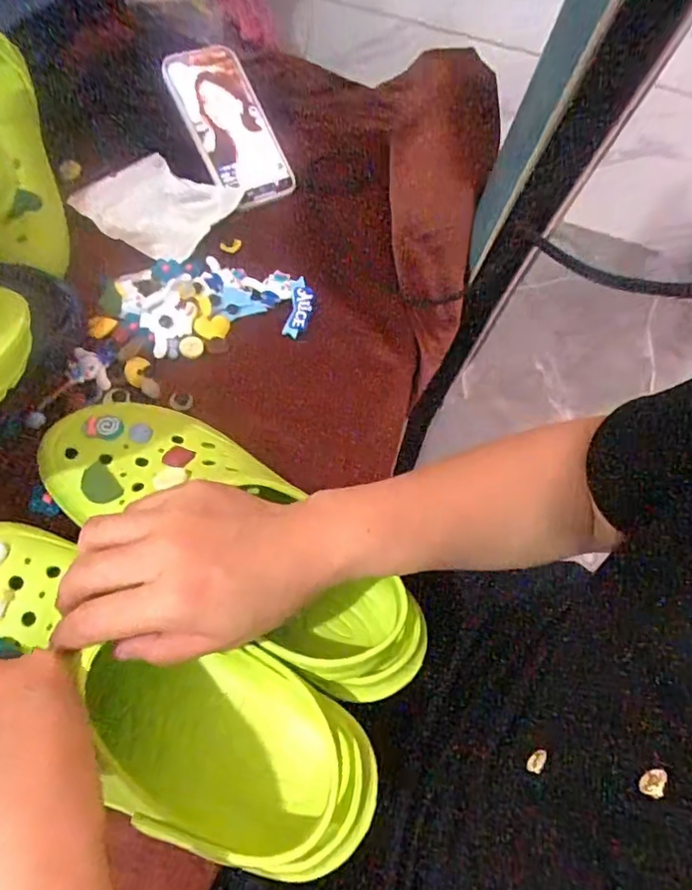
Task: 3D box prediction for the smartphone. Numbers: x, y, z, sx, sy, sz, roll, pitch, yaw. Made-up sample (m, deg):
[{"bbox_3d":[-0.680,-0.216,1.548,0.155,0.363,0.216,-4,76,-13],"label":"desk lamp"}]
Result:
[{"bbox_3d":[-0.119,-0.329,0.592,0.083,0.011,0.162,-31,95,-19],"label":"smartphone"}]

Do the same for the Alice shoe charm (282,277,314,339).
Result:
[{"bbox_3d":[-0.042,-0.127,0.524,0.024,0.006,0.059,3,68,10],"label":"Alice shoe charm"}]

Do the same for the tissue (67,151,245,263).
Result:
[{"bbox_3d":[-0.196,-0.241,0.577,0.132,0.018,0.115,25,61,10],"label":"tissue"}]

